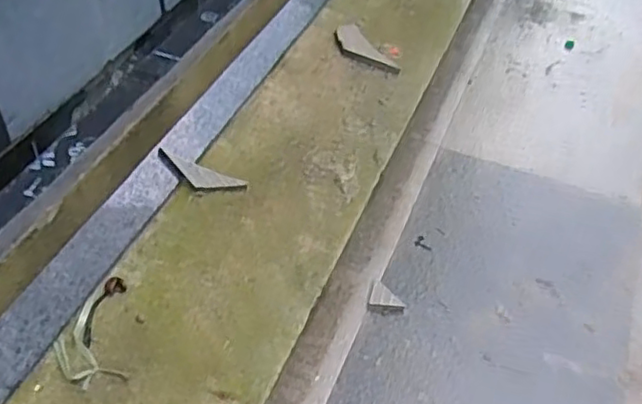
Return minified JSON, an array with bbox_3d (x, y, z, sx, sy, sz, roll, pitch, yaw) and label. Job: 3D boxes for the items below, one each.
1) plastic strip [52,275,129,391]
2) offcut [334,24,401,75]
[{"bbox_3d":[-0.380,0.217,1.103,0.109,0.025,0.200,-7,47,-9],"label":"plastic strip"},{"bbox_3d":[0.105,-0.389,1.688,0.092,0.010,0.231,-22,51,-21],"label":"offcut"}]

